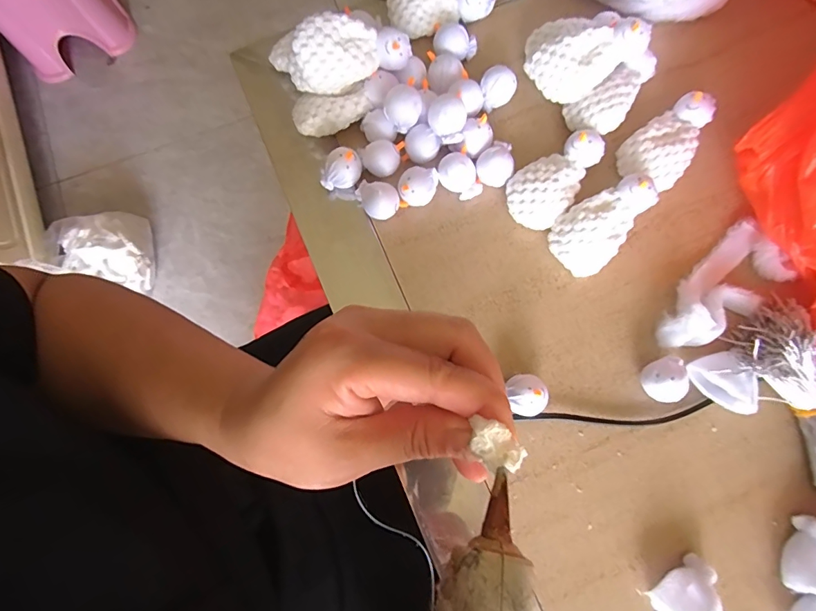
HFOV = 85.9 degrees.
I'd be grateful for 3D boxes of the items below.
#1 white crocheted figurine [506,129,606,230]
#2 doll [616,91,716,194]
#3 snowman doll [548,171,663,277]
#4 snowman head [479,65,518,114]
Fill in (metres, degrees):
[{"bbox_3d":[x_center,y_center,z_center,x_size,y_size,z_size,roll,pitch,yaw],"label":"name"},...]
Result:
[{"bbox_3d":[0.100,-0.086,0.300,0.039,0.031,0.072,44,82,9],"label":"white crocheted figurine"},{"bbox_3d":[0.181,-0.114,0.306,0.042,0.028,0.072,41,82,8],"label":"doll"},{"bbox_3d":[0.128,-0.054,0.291,0.069,0.034,0.040,-44,81,-8],"label":"snowman doll"},{"bbox_3d":[0.063,-0.157,0.314,0.024,0.022,0.020,-24,79,-4],"label":"snowman head"}]

